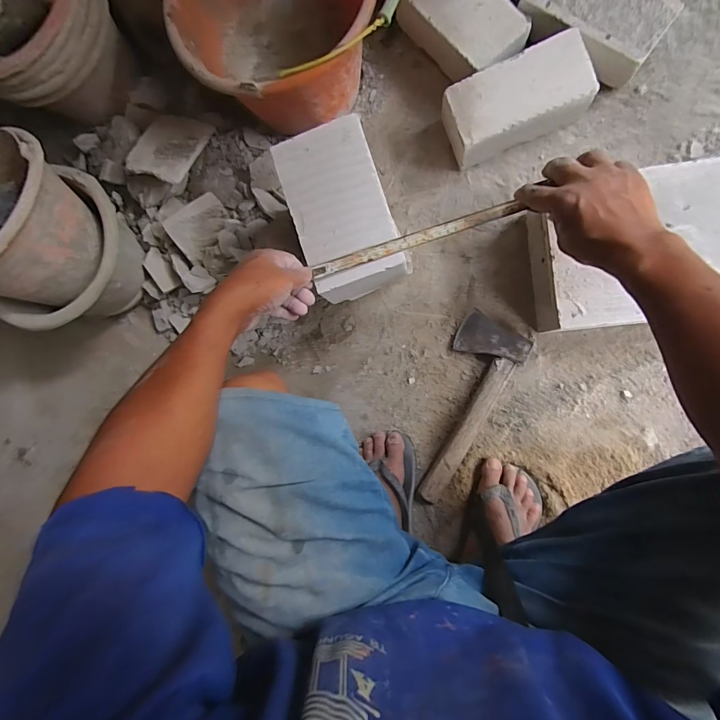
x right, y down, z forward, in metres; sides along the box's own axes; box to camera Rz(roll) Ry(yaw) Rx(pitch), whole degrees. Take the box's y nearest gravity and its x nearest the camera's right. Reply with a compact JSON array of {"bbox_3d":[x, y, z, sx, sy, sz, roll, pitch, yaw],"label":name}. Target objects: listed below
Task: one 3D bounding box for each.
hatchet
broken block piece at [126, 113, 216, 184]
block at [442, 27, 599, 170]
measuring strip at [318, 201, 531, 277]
[{"bbox_3d":[0.158,0.075,0.638,0.107,0.039,0.301,30,95,8],"label":"hatchet"},{"bbox_3d":[-0.323,-0.360,0.655,0.101,0.023,0.126,18,77,4],"label":"broken block piece"},{"bbox_3d":[0.239,-0.390,0.600,0.197,0.082,0.104,-22,87,9],"label":"block"},{"bbox_3d":[0.065,-0.147,0.475,0.253,0.009,0.017,-17,88,6],"label":"measuring strip"}]

